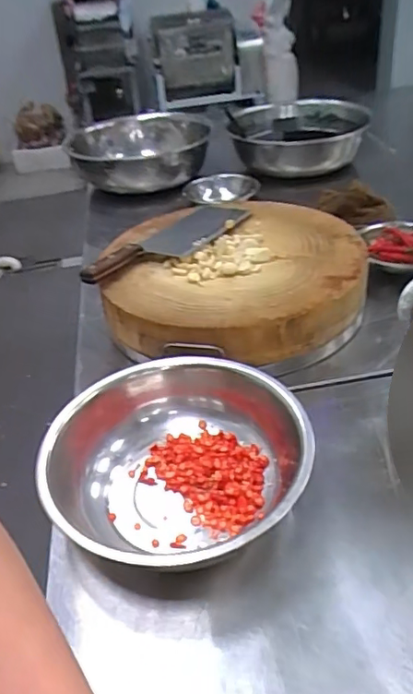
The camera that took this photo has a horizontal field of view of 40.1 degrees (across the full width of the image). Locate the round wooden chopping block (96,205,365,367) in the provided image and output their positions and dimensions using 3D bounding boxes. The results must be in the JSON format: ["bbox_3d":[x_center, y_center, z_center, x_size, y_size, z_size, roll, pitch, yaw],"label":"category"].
[{"bbox_3d":[0.046,-0.112,0.881,0.377,0.084,0.372,-4,36,3],"label":"round wooden chopping block"}]

